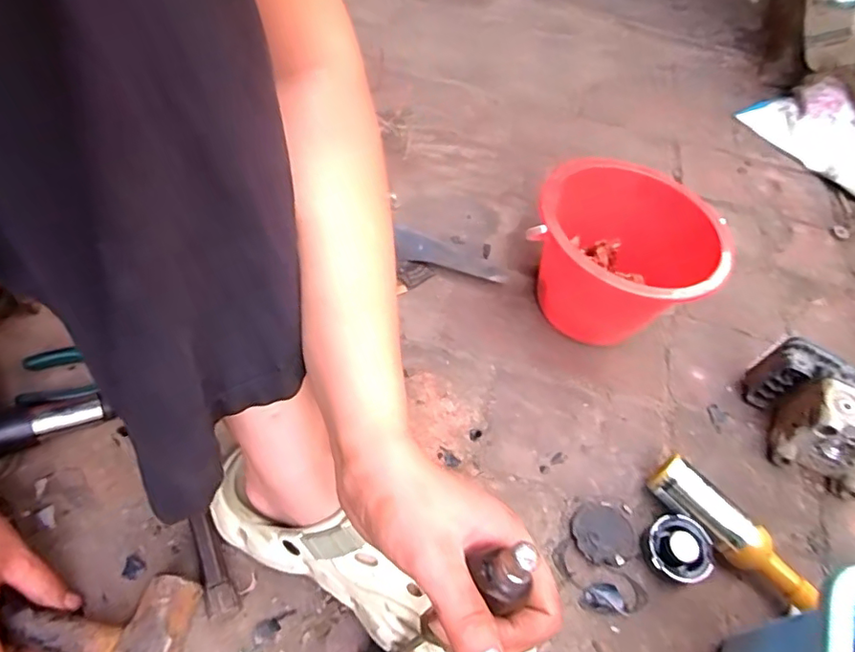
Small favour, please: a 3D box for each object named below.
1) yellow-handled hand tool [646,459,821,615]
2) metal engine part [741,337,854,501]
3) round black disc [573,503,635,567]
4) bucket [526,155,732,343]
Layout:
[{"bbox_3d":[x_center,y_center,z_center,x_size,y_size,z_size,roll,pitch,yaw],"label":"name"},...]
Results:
[{"bbox_3d":[0.255,0.179,0.480,0.036,0.037,0.143,-33,66,-27],"label":"yellow-handled hand tool"},{"bbox_3d":[0.367,0.087,0.528,0.124,0.089,0.086,34,57,16],"label":"metal engine part"},{"bbox_3d":[0.152,0.178,0.480,0.053,0.006,0.049,4,55,-6],"label":"round black disc"},{"bbox_3d":[0.191,-0.065,0.582,0.179,0.137,0.168,4,55,-6],"label":"bucket"}]

